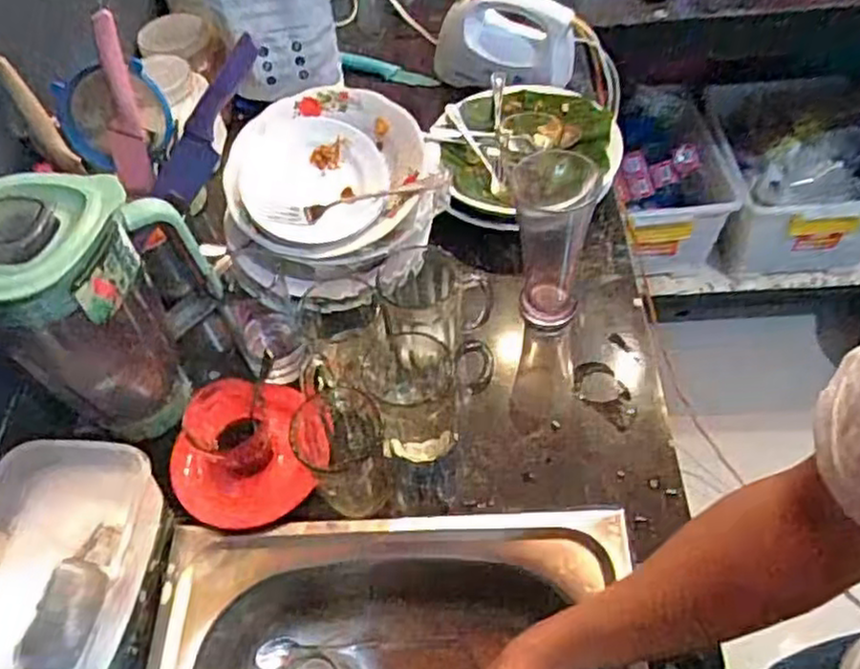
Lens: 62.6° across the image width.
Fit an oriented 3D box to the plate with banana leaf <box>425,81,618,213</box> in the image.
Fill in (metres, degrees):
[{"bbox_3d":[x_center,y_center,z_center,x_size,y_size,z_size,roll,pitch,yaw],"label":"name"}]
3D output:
[{"bbox_3d":[0.116,-0.229,0.852,0.219,0.035,0.224,-3,54,4],"label":"plate with banana leaf"}]

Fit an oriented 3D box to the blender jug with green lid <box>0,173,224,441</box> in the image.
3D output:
[{"bbox_3d":[-0.292,-0.012,0.623,0.153,0.246,0.143,2,54,6],"label":"blender jug with green lid"}]

